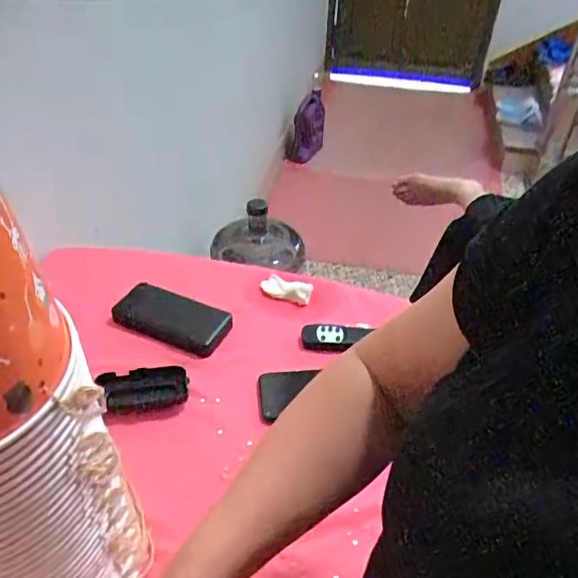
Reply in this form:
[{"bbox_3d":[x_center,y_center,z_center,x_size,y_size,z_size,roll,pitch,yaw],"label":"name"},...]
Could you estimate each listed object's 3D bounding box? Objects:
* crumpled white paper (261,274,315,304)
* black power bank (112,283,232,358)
[{"bbox_3d":[-0.003,0.000,0.843,0.075,0.015,0.035,13,42,12],"label":"crumpled white paper"},{"bbox_3d":[-0.160,0.037,0.767,0.151,0.019,0.078,17,43,17],"label":"black power bank"}]

